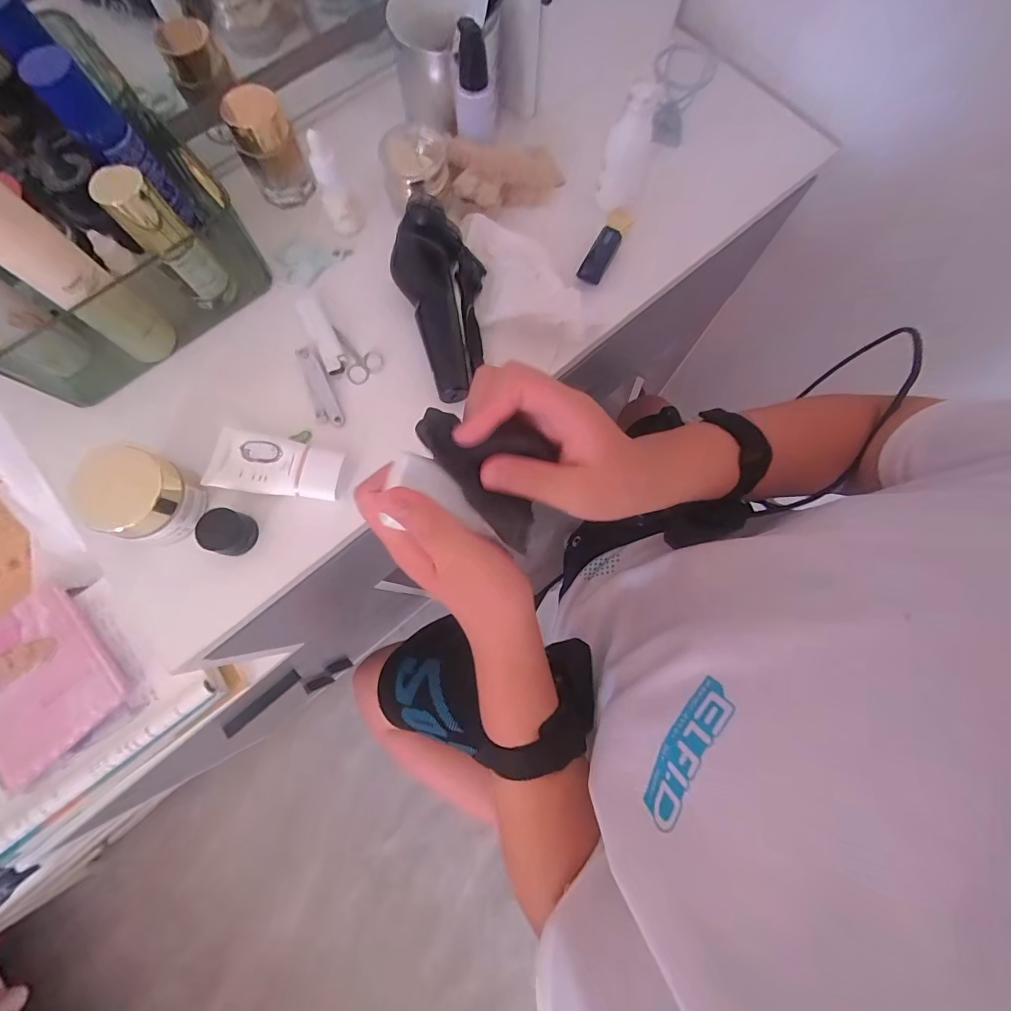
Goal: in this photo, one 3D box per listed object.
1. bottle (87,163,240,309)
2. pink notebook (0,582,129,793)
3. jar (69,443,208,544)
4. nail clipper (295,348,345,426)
[{"bbox_3d":[-0.263,-0.208,0.337,0.036,0.101,0.038,-38,80,-9],"label":"bottle"},{"bbox_3d":[-0.498,0.186,0.447,0.138,0.012,0.162,-42,82,-13],"label":"pink notebook"},{"bbox_3d":[-0.272,-0.007,0.319,0.058,0.047,0.061,0,77,-1],"label":"jar"},{"bbox_3d":[-0.163,-0.103,0.370,0.020,0.008,0.076,-24,78,-6],"label":"nail clipper"}]

